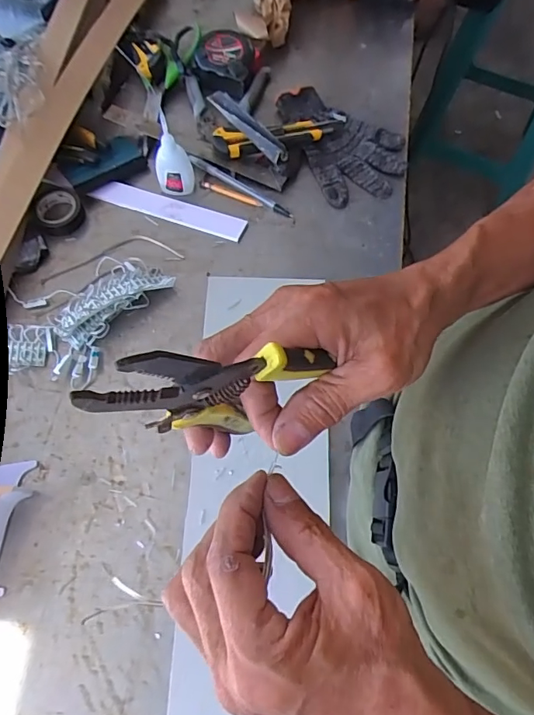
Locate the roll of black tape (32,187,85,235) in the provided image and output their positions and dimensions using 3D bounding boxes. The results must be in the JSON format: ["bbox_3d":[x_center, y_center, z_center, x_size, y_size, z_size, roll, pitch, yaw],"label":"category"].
[{"bbox_3d":[-0.257,-0.180,0.595,0.057,0.019,0.058,0,68,-1],"label":"roll of black tape"}]

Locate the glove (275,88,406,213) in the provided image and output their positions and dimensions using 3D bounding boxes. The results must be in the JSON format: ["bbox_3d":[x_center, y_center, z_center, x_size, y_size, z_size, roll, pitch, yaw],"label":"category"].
[{"bbox_3d":[0.106,-0.290,0.643,0.128,0.024,0.186,-23,70,-10],"label":"glove"}]

